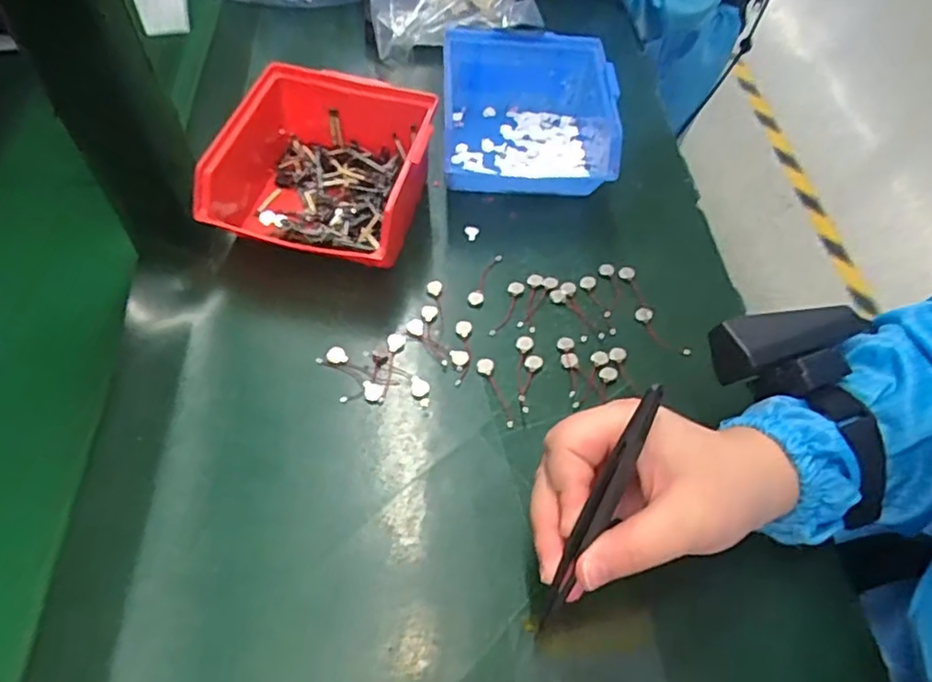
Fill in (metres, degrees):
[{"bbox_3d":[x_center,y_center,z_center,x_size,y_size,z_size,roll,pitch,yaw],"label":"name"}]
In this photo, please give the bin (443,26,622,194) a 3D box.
[{"bbox_3d":[0.042,-0.165,0.478,0.126,0.068,0.132,2,55,-3],"label":"bin"}]

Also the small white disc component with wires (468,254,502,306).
[{"bbox_3d":[0.013,-0.042,0.425,0.010,0.004,0.047,19,56,8],"label":"small white disc component with wires"}]

